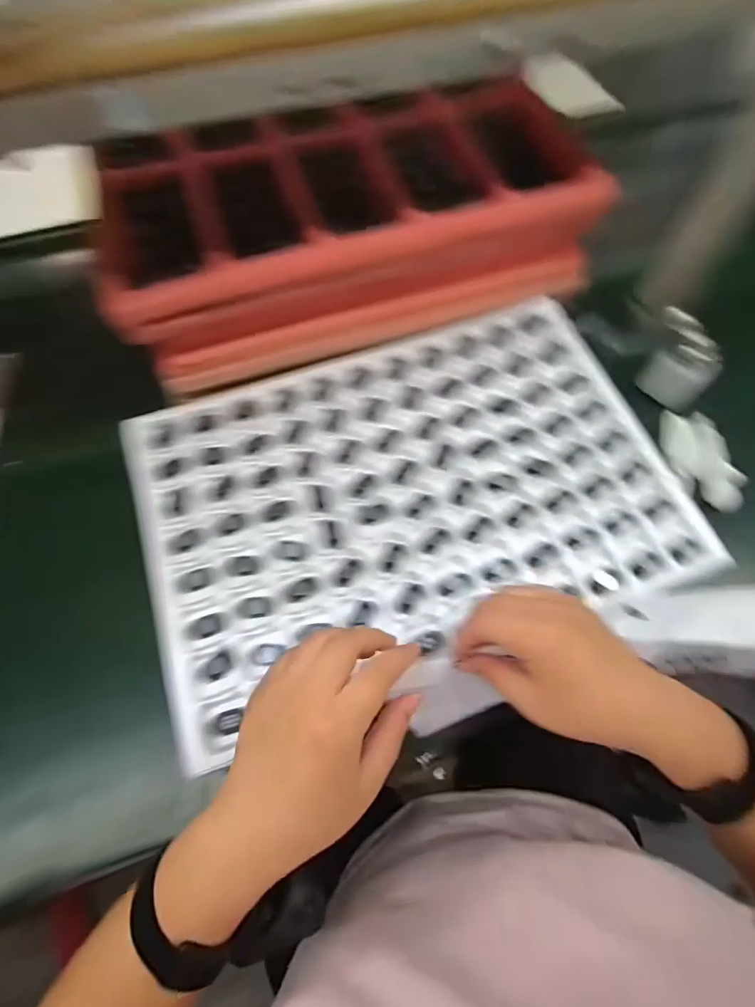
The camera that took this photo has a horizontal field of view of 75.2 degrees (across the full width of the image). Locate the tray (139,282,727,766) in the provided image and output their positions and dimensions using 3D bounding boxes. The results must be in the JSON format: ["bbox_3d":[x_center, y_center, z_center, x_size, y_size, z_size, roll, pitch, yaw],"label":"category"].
[{"bbox_3d":[0.029,-0.019,0.494,0.504,0.020,0.350,-18,67,-9],"label":"tray"}]

